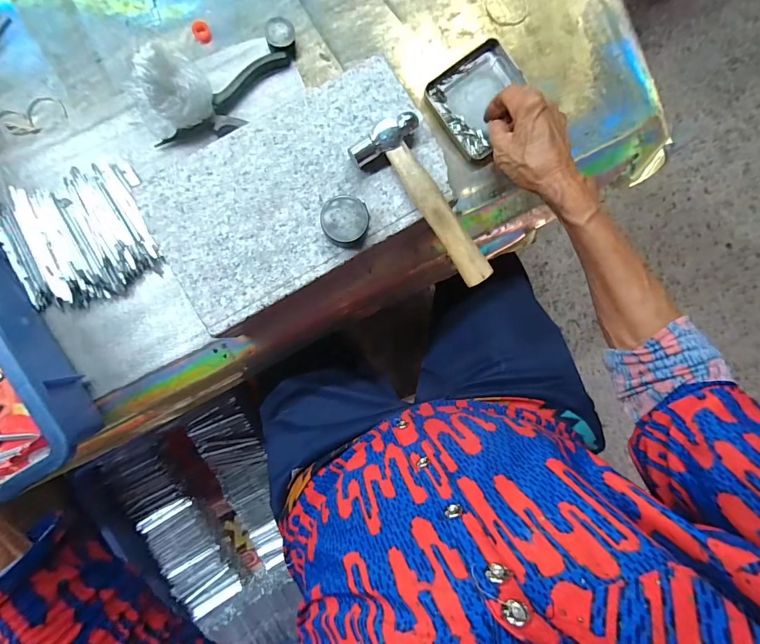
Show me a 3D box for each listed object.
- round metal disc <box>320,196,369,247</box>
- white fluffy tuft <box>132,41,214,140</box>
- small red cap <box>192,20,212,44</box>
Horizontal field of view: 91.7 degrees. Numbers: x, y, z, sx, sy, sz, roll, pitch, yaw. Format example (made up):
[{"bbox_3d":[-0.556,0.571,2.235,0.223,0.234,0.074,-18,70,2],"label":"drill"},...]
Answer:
[{"bbox_3d":[-0.028,-0.082,0.301,0.037,0.021,0.036,0,88,-3],"label":"round metal disc"},{"bbox_3d":[-0.195,-0.214,0.346,0.069,0.065,0.052,-36,90,-4],"label":"white fluffy tuft"},{"bbox_3d":[-0.184,-0.300,0.380,0.017,0.009,0.017,0,88,-3],"label":"small red cap"}]

